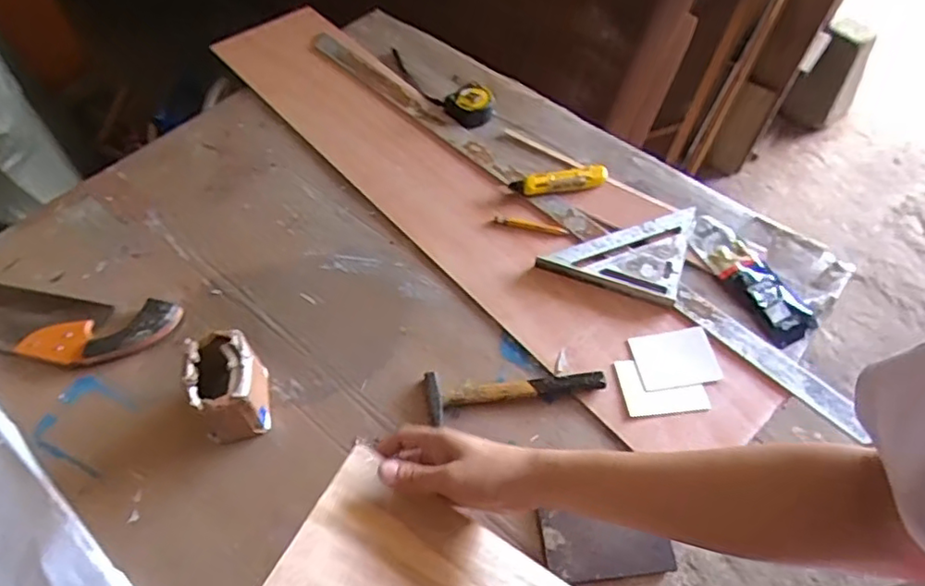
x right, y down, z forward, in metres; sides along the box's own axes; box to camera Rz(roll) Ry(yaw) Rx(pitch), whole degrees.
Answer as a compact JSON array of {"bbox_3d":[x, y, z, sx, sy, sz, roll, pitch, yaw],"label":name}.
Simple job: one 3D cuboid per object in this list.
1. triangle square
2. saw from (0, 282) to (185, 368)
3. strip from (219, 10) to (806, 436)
[{"bbox_3d":[0.212,-0.074,0.833,0.182,0.016,0.175,15,57,9],"label":"triangle square"},{"bbox_3d":[-0.542,0.027,0.743,0.389,0.022,0.096,8,56,5],"label":"saw"},{"bbox_3d":[-0.021,-0.151,0.885,0.180,0.013,0.984,-36,64,-22],"label":"strip"}]

